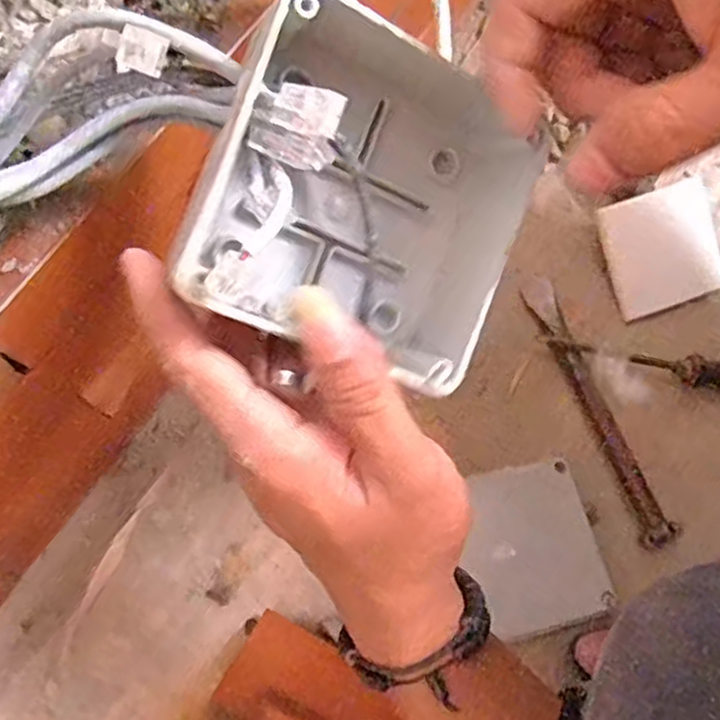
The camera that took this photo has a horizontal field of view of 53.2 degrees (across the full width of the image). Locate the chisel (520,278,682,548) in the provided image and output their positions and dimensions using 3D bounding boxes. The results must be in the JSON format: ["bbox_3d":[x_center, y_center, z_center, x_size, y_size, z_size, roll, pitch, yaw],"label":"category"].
[{"bbox_3d":[0.166,0.032,0.504,0.025,0.020,0.198,-20,77,-8],"label":"chisel"}]

